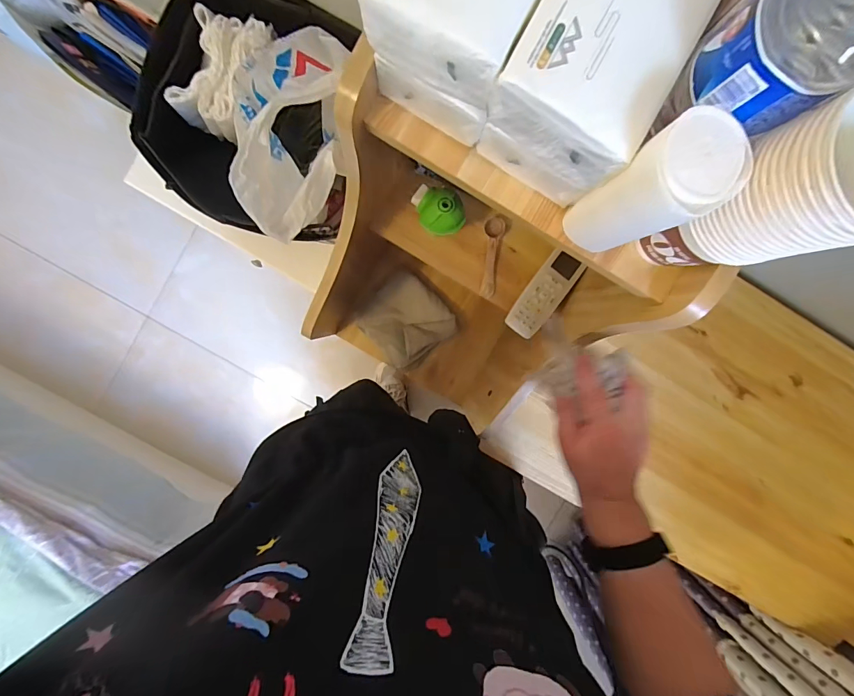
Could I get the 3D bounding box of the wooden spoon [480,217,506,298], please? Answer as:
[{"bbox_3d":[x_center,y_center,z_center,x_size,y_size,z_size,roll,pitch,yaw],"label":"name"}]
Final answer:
[{"bbox_3d":[0.091,-0.130,0.593,0.030,0.022,0.110,9,94,-2],"label":"wooden spoon"}]

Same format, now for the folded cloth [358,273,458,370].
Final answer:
[{"bbox_3d":[-0.041,-0.052,0.825,0.156,0.046,0.163,-44,94,2],"label":"folded cloth"}]

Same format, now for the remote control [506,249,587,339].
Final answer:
[{"bbox_3d":[0.169,-0.076,0.579,0.054,0.018,0.135,37,93,-4],"label":"remote control"}]

